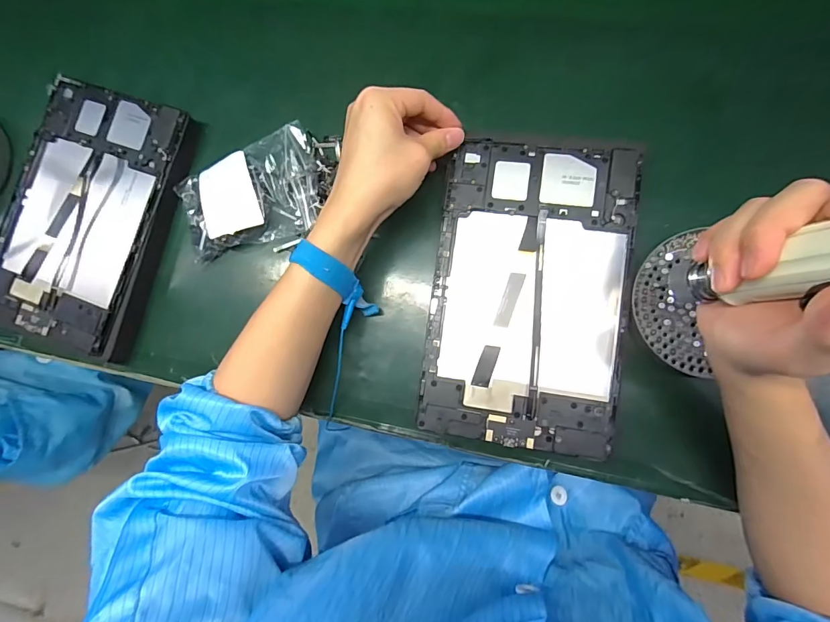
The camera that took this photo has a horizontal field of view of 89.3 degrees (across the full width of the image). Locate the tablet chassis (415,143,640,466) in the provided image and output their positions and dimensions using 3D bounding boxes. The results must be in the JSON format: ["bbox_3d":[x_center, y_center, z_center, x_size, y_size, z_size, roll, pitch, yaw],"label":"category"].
[{"bbox_3d":[0.090,-0.015,0.335,0.148,0.008,0.237,7,87,9],"label":"tablet chassis"}]

